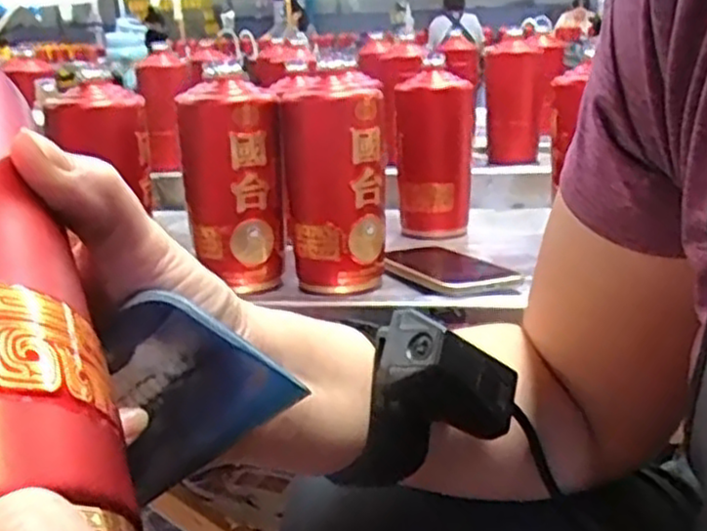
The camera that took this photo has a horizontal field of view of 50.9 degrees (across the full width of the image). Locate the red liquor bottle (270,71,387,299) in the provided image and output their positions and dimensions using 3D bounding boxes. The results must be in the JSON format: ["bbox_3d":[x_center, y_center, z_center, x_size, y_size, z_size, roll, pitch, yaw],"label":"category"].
[{"bbox_3d":[-0.017,-0.068,0.631,0.072,0.170,0.077,-19,25,-41],"label":"red liquor bottle"}]

